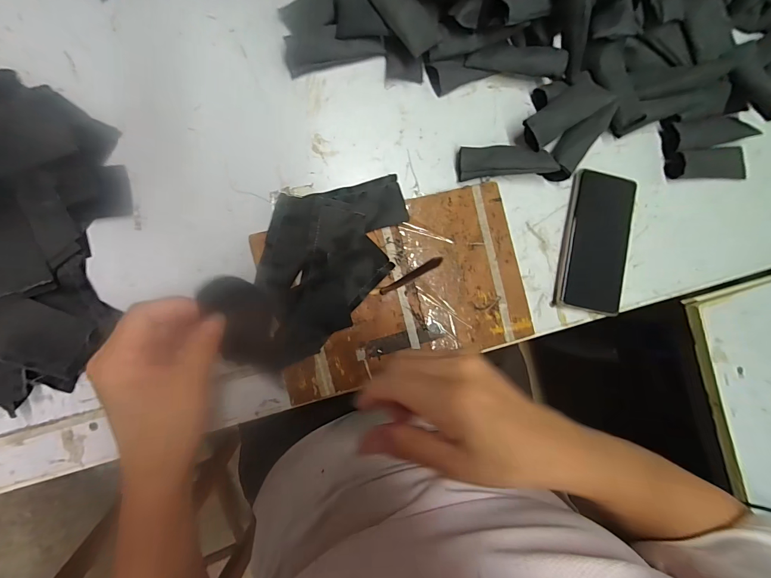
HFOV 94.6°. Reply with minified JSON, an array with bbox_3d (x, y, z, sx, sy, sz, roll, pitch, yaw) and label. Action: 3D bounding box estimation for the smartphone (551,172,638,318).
[{"bbox_3d":[0.243,-0.054,0.409,0.077,0.009,0.158,12,87,-6],"label":"smartphone"}]

